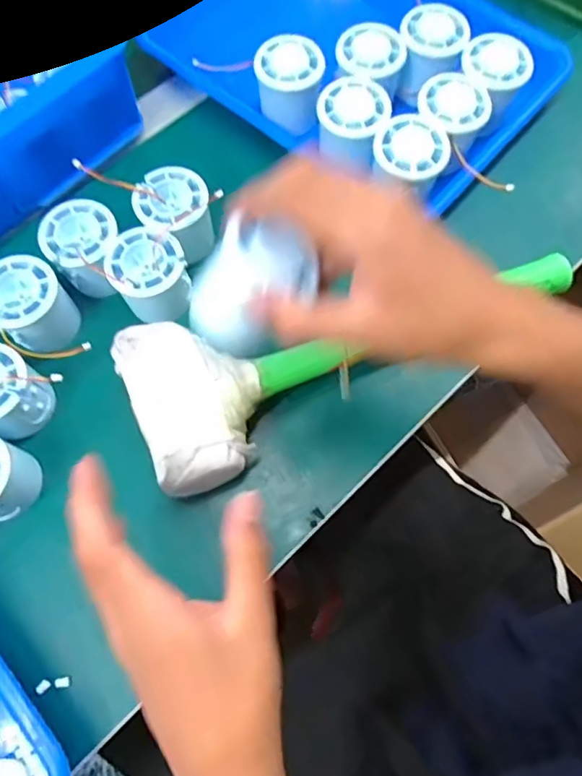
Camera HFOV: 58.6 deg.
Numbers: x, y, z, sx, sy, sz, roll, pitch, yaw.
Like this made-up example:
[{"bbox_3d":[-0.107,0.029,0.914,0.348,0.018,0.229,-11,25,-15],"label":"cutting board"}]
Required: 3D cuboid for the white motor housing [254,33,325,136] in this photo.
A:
[{"bbox_3d":[0.000,-0.256,0.437,0.058,0.043,0.063,0,71,0],"label":"white motor housing"}]

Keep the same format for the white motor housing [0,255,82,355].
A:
[{"bbox_3d":[-0.191,-0.059,0.386,0.056,0.057,0.052,0,71,0],"label":"white motor housing"}]

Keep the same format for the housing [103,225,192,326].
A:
[{"bbox_3d":[-0.104,-0.083,0.393,0.054,0.050,0.055,-14,71,-4],"label":"housing"}]

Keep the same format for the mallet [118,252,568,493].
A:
[{"bbox_3d":[0.046,-0.042,0.369,0.331,0.073,0.116,-24,72,-8],"label":"mallet"}]

